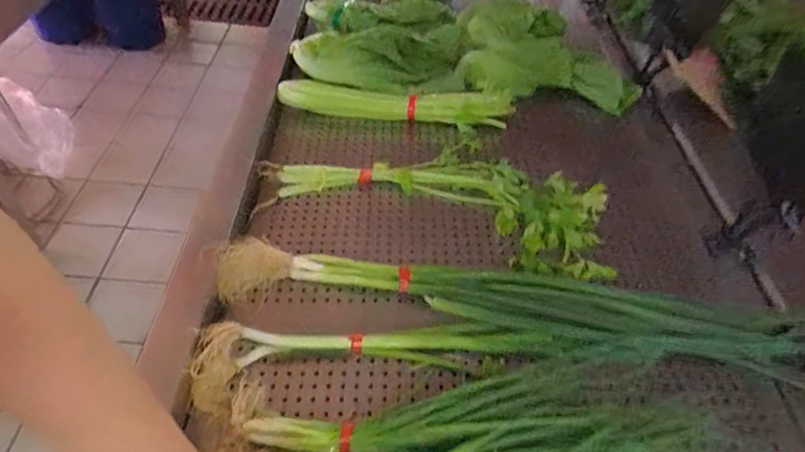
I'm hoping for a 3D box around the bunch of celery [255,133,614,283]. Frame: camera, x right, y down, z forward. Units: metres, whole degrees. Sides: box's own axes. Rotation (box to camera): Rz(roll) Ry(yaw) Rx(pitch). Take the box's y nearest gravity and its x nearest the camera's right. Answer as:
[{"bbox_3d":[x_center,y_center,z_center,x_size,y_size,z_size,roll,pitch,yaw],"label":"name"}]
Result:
[{"bbox_3d":[0.050,-0.058,0.728,0.496,0.062,0.195,19,49,10],"label":"bunch of celery"}]

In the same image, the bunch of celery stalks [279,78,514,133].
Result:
[{"bbox_3d":[-0.016,-0.211,0.845,0.384,0.079,0.069,10,48,2],"label":"bunch of celery stalks"}]

